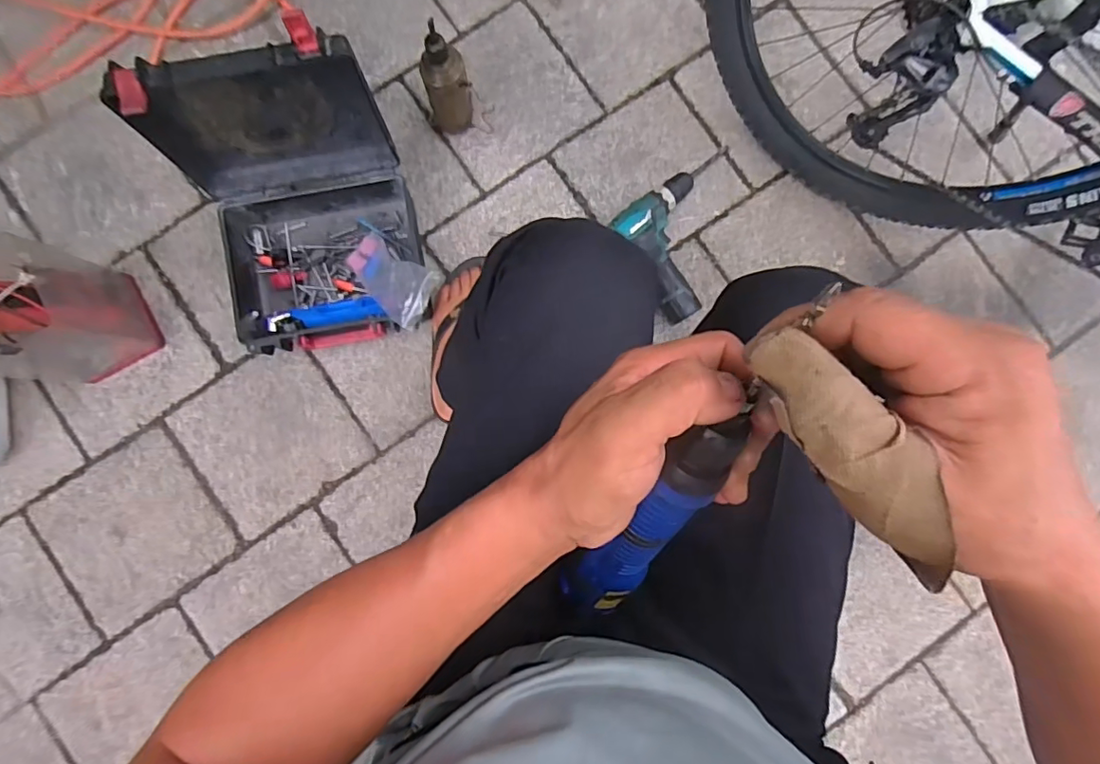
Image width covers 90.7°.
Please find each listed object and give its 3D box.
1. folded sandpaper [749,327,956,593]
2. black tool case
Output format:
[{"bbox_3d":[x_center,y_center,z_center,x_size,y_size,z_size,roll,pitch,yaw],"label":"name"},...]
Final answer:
[{"bbox_3d":[0.113,0.026,0.199,0.030,0.018,0.102,-33,80,-2],"label":"folded sandpaper"},{"bbox_3d":[-0.334,-0.209,0.728,0.281,0.315,0.283,-13,85,-2],"label":"black tool case"}]

